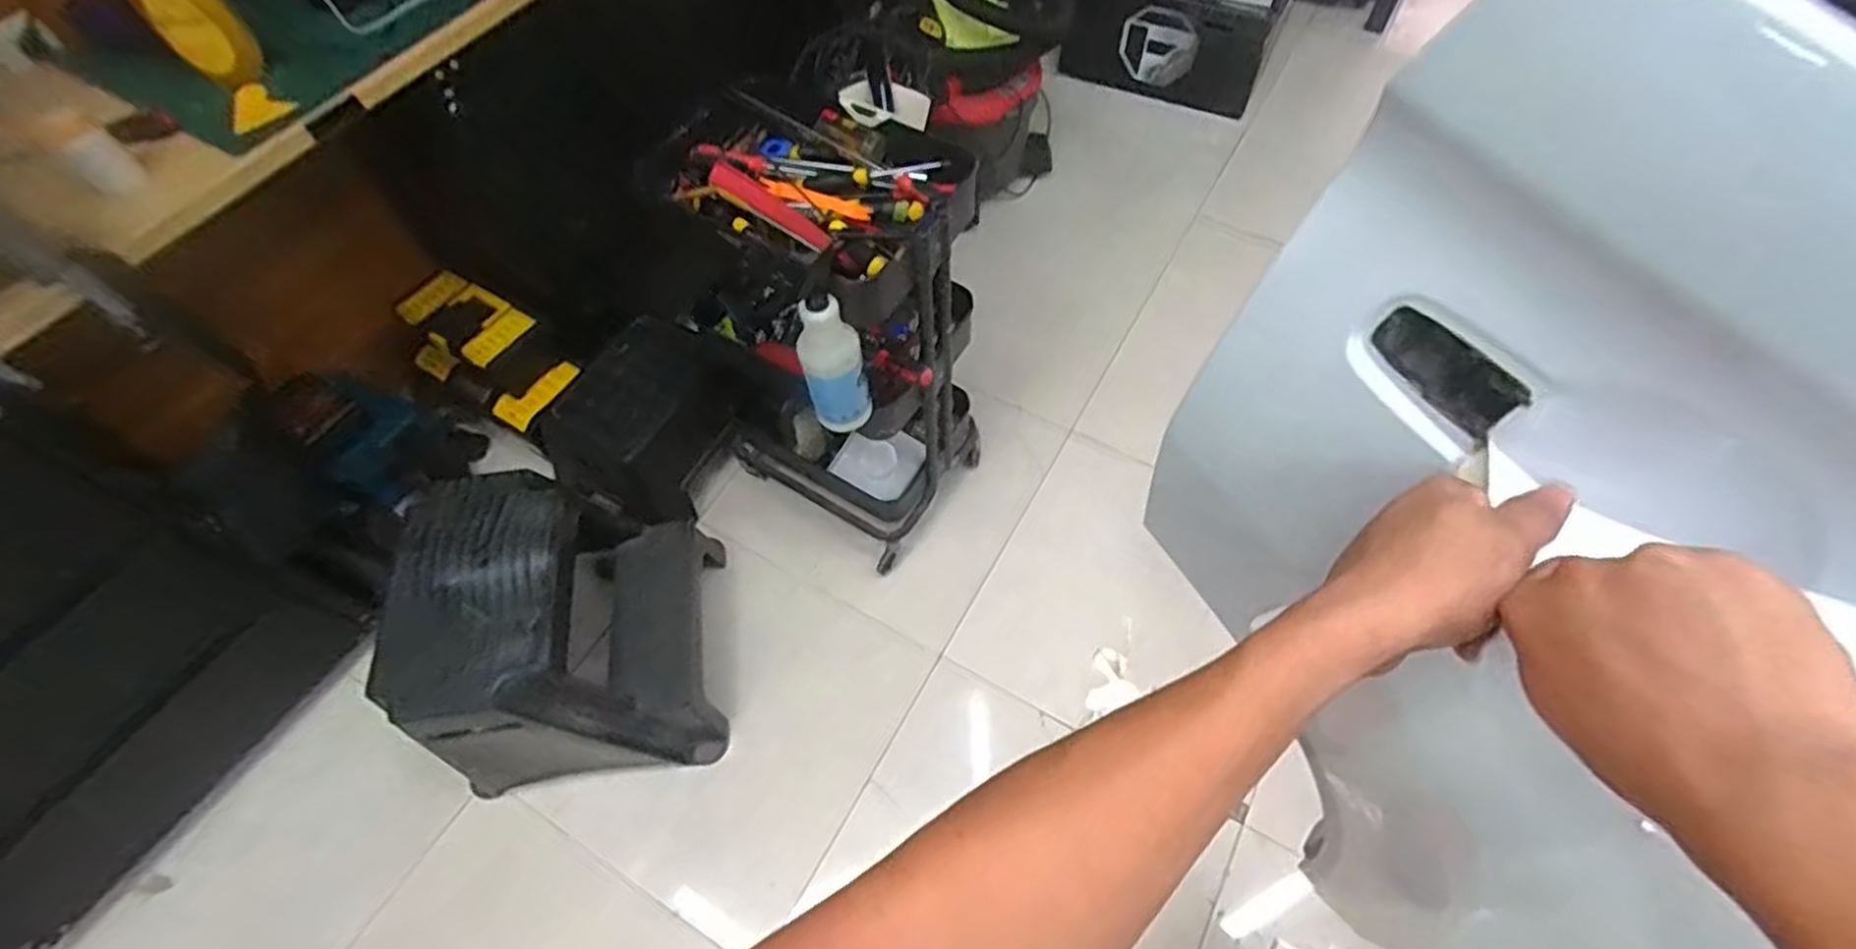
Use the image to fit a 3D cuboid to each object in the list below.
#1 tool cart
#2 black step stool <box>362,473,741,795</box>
[{"bbox_3d":[-0.169,-0.234,1.428,0.461,0.743,0.409,29,65,17],"label":"tool cart"},{"bbox_3d":[-0.619,0.272,1.377,0.437,0.419,0.454,-8,60,-3],"label":"black step stool"}]

